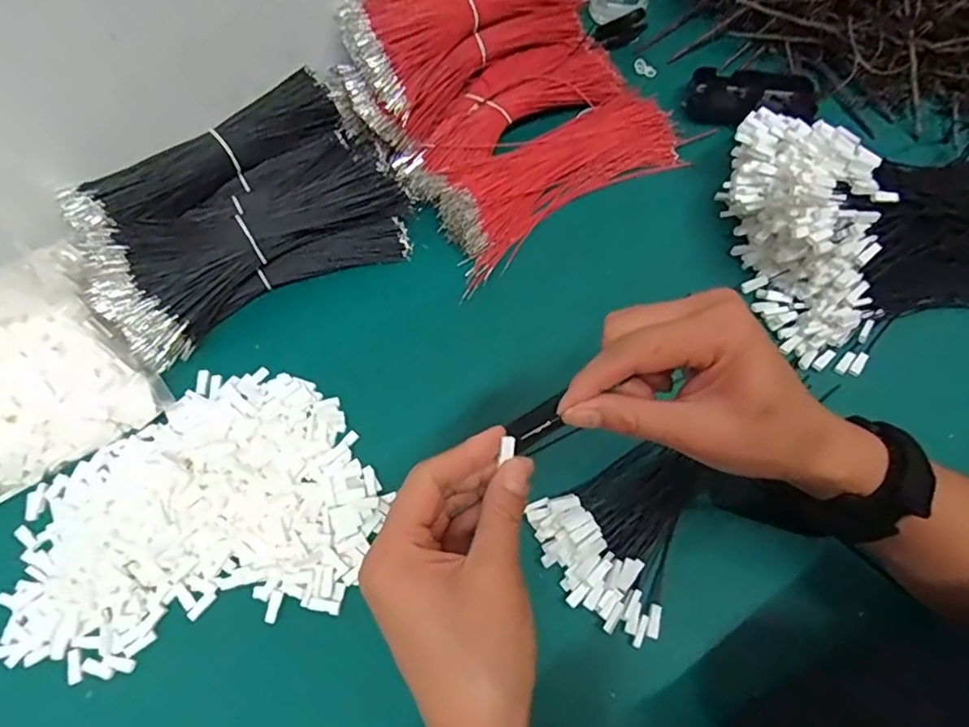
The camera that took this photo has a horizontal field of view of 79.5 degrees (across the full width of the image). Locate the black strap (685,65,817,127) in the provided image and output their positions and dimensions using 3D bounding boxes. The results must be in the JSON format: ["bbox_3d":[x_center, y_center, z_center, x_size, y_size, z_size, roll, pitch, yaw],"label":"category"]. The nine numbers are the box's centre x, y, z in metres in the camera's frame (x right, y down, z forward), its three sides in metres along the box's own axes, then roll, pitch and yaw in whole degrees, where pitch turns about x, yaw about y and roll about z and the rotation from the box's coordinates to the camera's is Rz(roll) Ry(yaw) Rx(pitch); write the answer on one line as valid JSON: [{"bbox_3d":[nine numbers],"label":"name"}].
[{"bbox_3d":[0.247,-0.252,0.538,0.110,0.013,0.049,2,67,1],"label":"black strap"}]

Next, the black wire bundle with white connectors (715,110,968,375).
[{"bbox_3d":[0.341,-0.115,0.441,0.287,0.090,0.189,-10,67,-4],"label":"black wire bundle with white connectors"}]

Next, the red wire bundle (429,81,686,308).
[{"bbox_3d":[0.067,-0.168,0.499,0.239,0.034,0.091,-32,71,-13],"label":"red wire bundle"}]

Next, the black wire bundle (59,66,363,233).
[{"bbox_3d":[-0.217,-0.167,0.478,0.236,0.039,0.069,-36,72,-14],"label":"black wire bundle"}]

